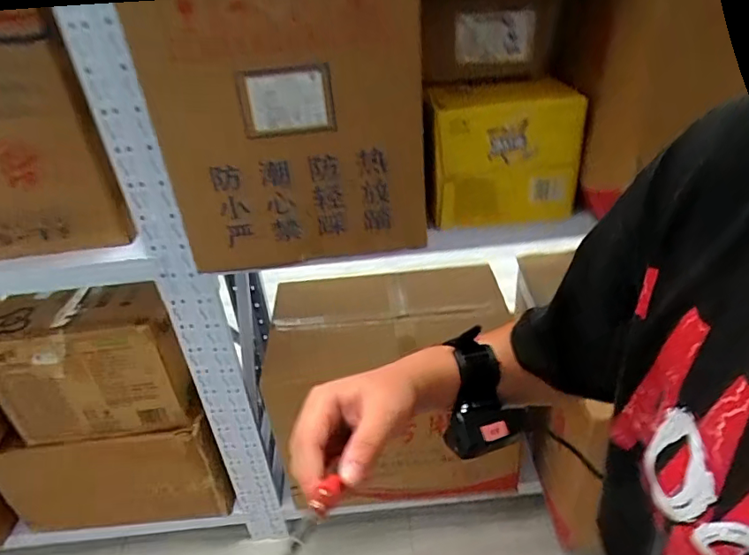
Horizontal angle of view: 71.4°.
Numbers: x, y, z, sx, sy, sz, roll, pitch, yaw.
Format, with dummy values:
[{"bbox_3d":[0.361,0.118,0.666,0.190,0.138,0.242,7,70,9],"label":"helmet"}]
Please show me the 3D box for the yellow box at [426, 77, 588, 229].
[{"bbox_3d":[0.220,-0.214,0.916,0.256,0.214,0.117,-4,34,2],"label":"yellow box"}]

